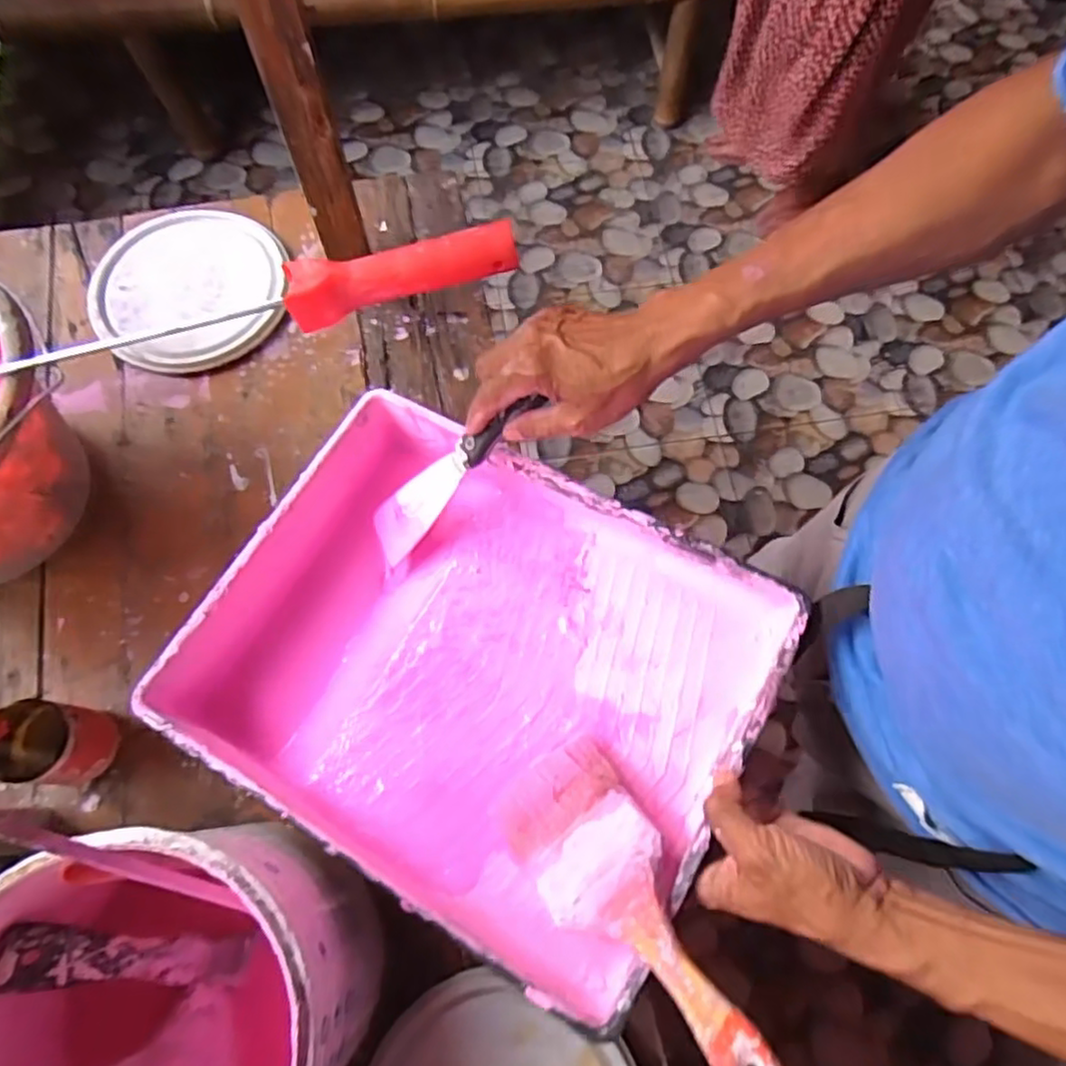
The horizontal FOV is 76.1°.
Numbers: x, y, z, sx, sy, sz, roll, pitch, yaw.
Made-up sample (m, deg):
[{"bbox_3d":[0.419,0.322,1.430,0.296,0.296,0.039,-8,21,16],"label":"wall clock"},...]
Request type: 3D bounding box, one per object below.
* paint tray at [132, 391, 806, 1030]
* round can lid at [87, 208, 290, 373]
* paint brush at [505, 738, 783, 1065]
[{"bbox_3d":[-0.045,0.087,0.465,0.348,0.103,0.279,29,71,9],"label":"paint tray"},{"bbox_3d":[-0.318,-0.228,0.633,0.169,0.015,0.166,-11,70,-6],"label":"round can lid"},{"bbox_3d":[0.055,0.201,0.358,0.072,0.012,0.195,-40,49,-6],"label":"paint brush"}]

